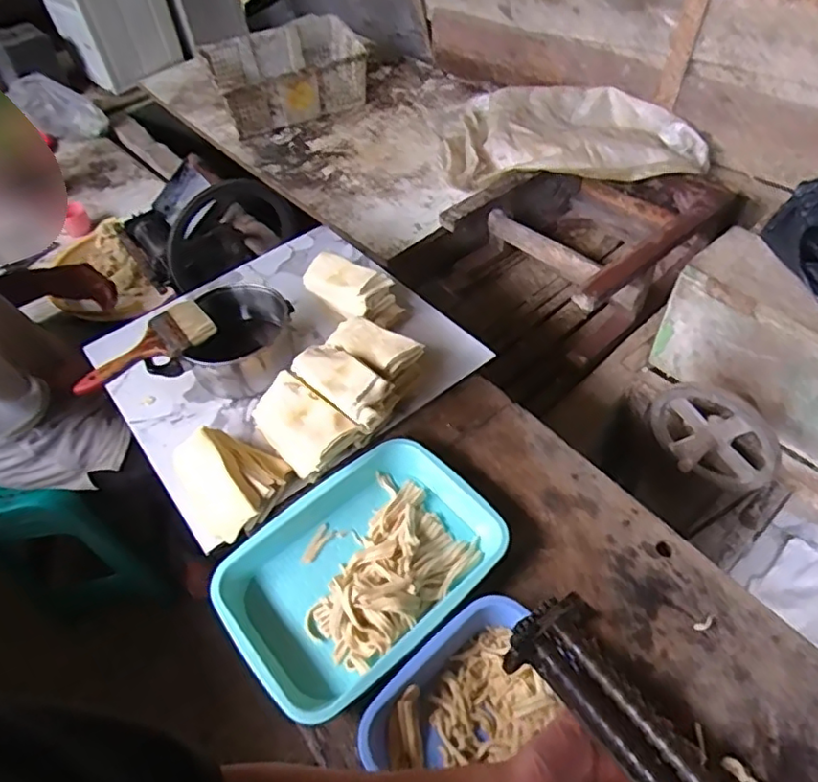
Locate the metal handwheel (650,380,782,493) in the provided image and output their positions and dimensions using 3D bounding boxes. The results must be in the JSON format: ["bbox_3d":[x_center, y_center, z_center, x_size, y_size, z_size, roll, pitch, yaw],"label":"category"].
[{"bbox_3d":[0.455,0.090,0.937,0.090,0.183,0.194,-37,68,-24],"label":"metal handwheel"}]

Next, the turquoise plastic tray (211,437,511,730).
[{"bbox_3d":[-0.050,0.201,0.704,0.312,0.060,0.216,-38,59,-21],"label":"turquoise plastic tray"}]

